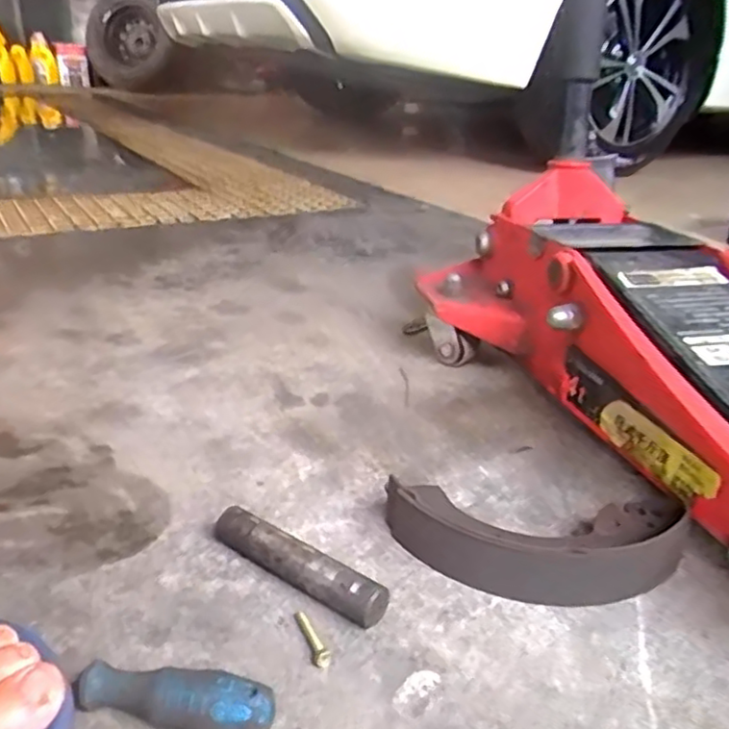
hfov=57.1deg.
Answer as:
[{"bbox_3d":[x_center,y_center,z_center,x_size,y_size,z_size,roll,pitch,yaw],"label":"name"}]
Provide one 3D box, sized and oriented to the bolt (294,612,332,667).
[{"bbox_3d":[-0.030,0.155,0.380,0.009,0.007,0.040,-7,27,-22],"label":"bolt"}]

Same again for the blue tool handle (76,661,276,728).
[{"bbox_3d":[-0.091,0.163,0.324,0.097,0.033,0.023,11,26,15],"label":"blue tool handle"}]

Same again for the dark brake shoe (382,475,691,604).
[{"bbox_3d":[0.109,0.114,0.443,0.192,0.049,0.085,6,25,5],"label":"dark brake shoe"}]

